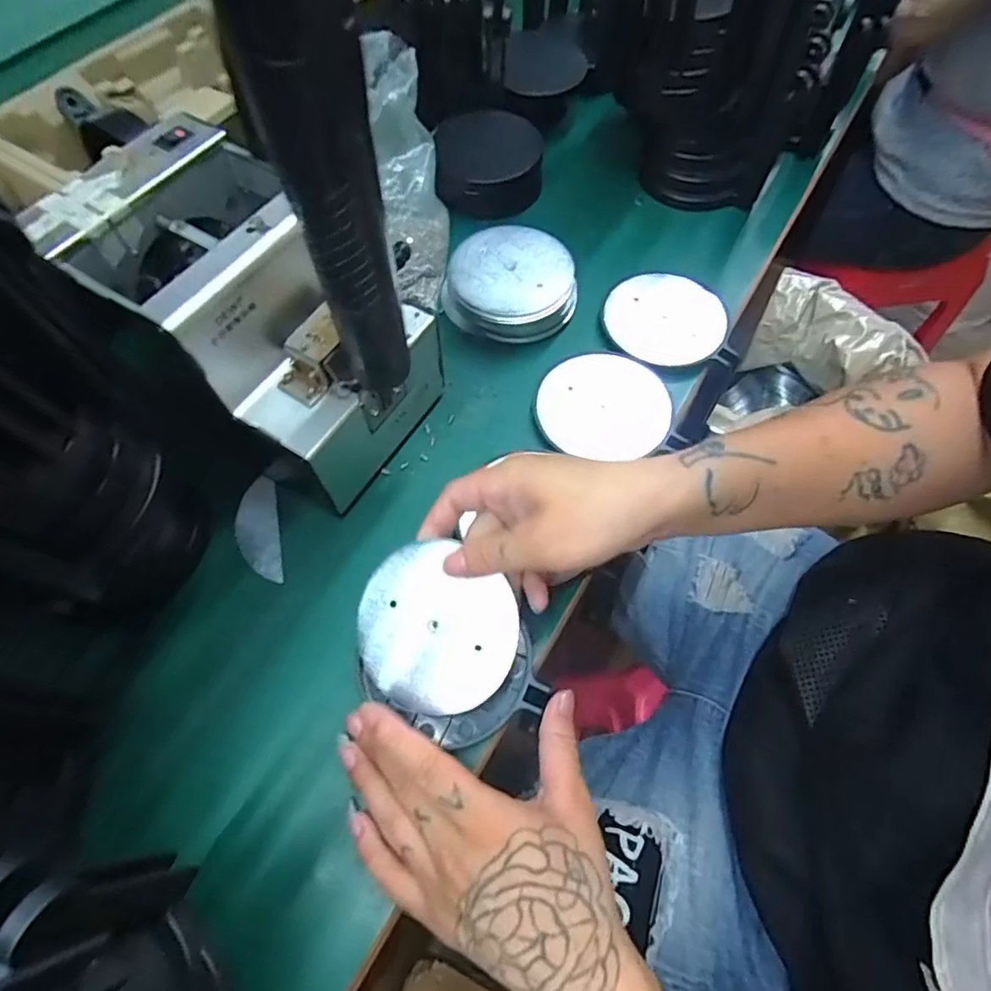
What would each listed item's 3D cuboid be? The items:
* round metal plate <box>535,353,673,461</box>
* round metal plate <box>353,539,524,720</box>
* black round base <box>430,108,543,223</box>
[{"bbox_3d":[0.080,-0.068,0.405,0.093,0.012,0.081,26,66,12],"label":"round metal plate"},{"bbox_3d":[-0.036,0.076,0.308,0.089,0.004,0.088,-2,83,15],"label":"round metal plate"},{"bbox_3d":[-0.005,-0.301,0.497,0.097,0.037,0.097,0,63,0],"label":"black round base"}]

